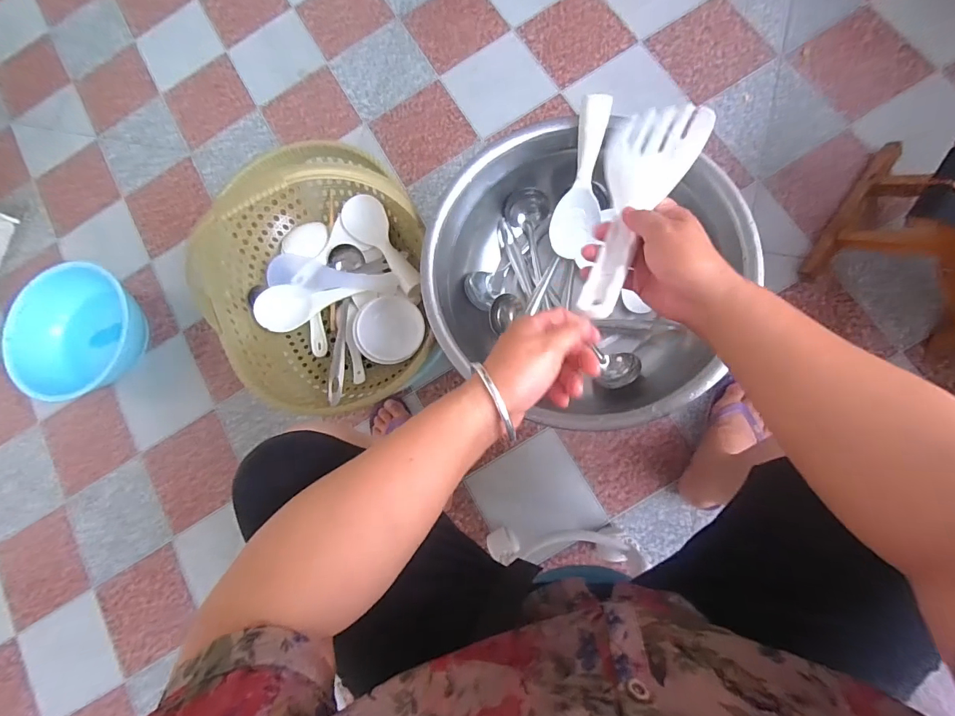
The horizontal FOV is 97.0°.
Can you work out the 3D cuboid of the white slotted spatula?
[{"bbox_3d":[0.146,-0.144,0.391,0.080,0.034,0.244,20,74,9],"label":"white slotted spatula"}]

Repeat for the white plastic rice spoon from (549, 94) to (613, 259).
[{"bbox_3d":[0.134,-0.226,0.543,0.059,0.018,0.188,10,117,8],"label":"white plastic rice spoon"}]

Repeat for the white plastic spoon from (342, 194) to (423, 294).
[{"bbox_3d":[-0.154,-0.180,0.658,0.064,0.023,0.190,-31,79,3],"label":"white plastic spoon"}]

